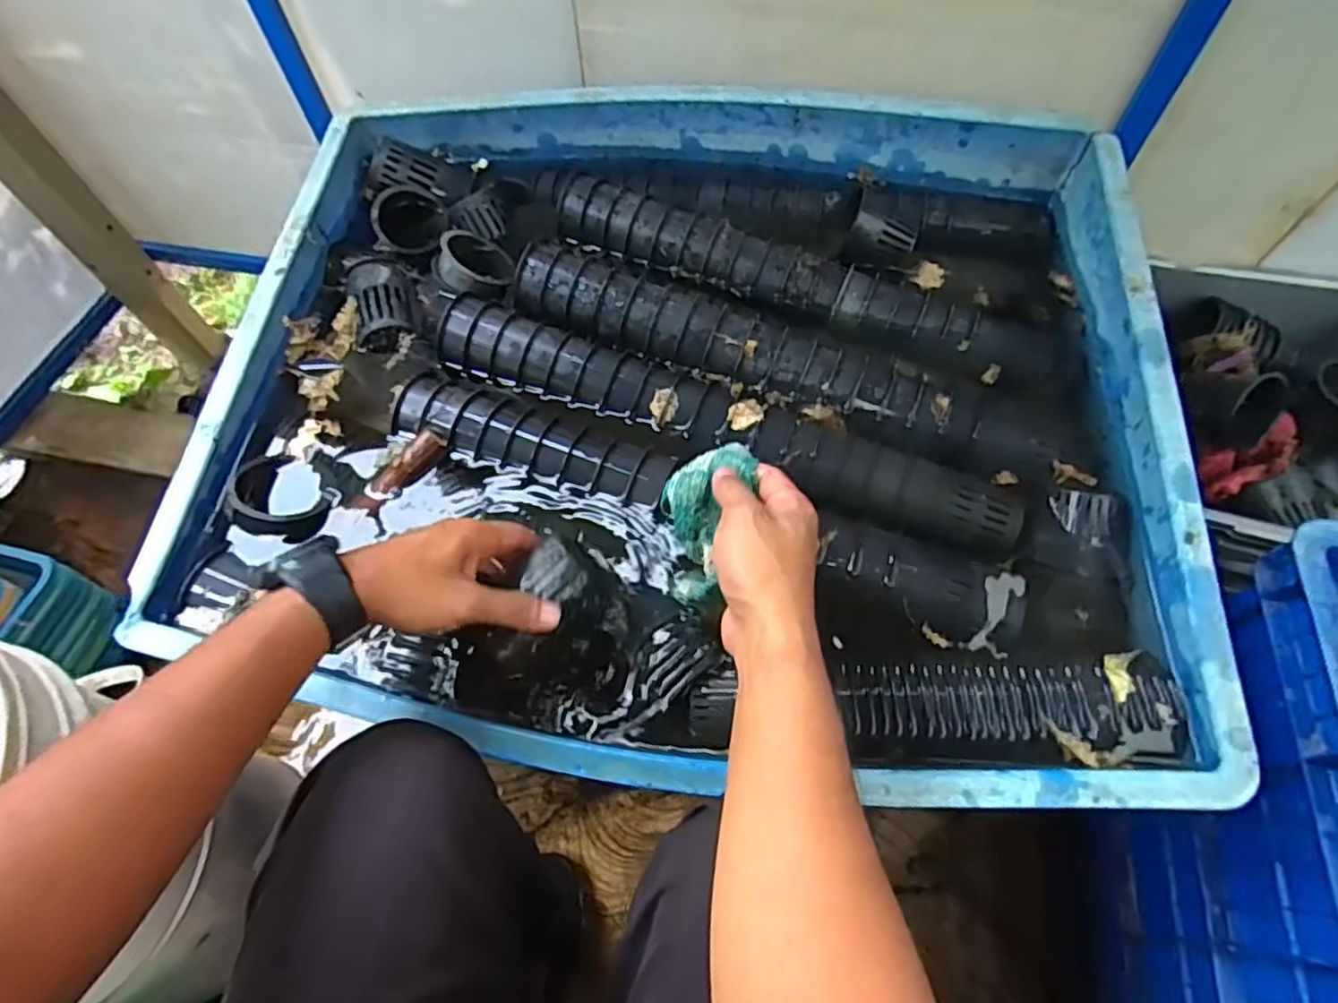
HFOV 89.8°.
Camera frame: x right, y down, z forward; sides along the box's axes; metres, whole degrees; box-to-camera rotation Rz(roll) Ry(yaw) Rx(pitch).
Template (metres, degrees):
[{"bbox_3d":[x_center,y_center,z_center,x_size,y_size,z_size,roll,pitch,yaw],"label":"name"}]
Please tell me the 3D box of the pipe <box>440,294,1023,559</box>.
[{"bbox_3d":[0.040,-0.067,0.576,0.512,0.054,0.071,20,64,12],"label":"pipe"}]

